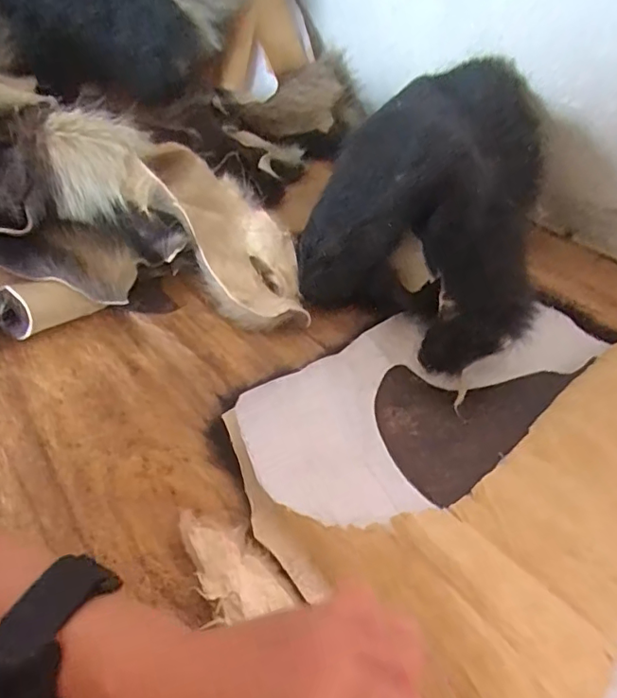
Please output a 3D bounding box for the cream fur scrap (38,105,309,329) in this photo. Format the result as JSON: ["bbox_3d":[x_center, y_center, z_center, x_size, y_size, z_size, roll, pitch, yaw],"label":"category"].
[{"bbox_3d":[-0.098,-0.110,0.463,0.234,0.076,0.112,35,50,-13],"label":"cream fur scrap"}]

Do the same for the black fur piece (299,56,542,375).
[{"bbox_3d":[0.091,-0.126,0.462,0.186,0.115,0.279,10,52,12],"label":"black fur piece"}]

